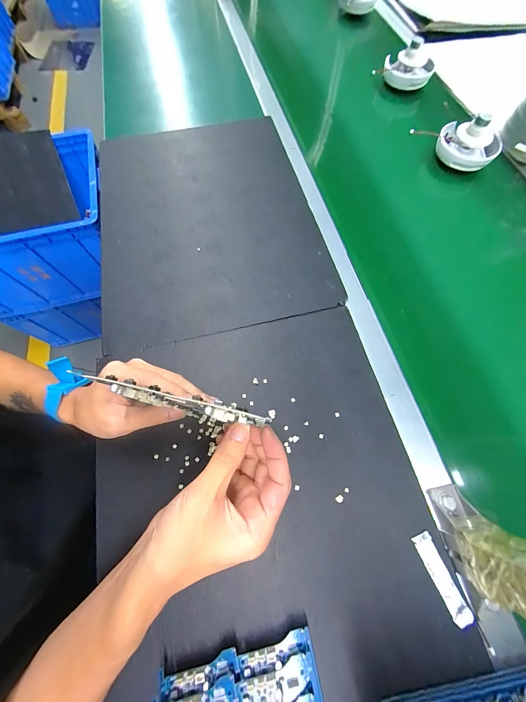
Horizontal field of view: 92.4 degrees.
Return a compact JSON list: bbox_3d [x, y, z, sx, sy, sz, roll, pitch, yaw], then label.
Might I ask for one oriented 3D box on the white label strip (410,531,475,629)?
[{"bbox_3d":[0.184,0.232,0.259,0.020,0.005,0.078,-20,72,-12],"label":"white label strip"}]

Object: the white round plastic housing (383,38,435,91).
[{"bbox_3d":[0.337,-0.666,0.582,0.104,0.065,0.101,14,70,5],"label":"white round plastic housing"}]

